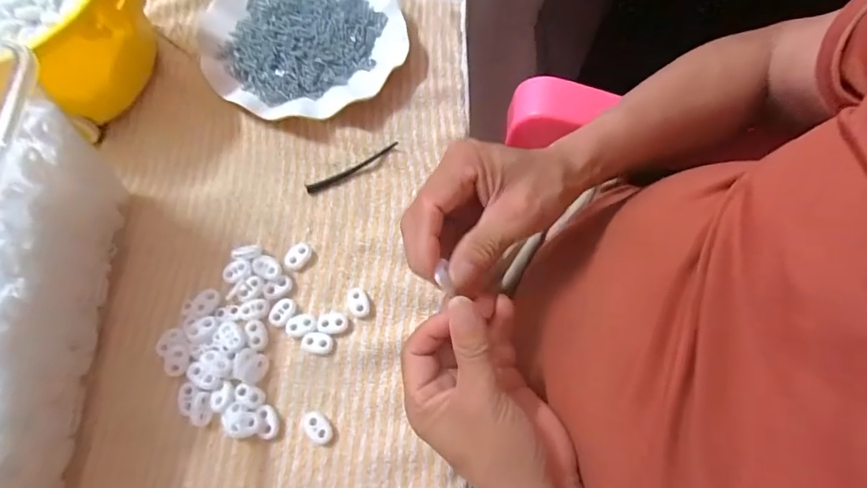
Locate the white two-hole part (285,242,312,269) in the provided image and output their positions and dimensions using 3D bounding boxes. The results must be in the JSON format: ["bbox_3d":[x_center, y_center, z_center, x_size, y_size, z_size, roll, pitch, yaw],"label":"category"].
[{"bbox_3d":[-0.106,0.009,0.364,0.017,0.006,0.023,32,71,12],"label":"white two-hole part"}]

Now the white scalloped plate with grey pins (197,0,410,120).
[{"bbox_3d":[-0.122,-0.198,0.436,0.179,0.022,0.174,0,68,-1],"label":"white scalloped plate with grey pins"}]

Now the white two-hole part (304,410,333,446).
[{"bbox_3d":[-0.080,0.127,0.318,0.015,0.006,0.024,-39,73,-15],"label":"white two-hole part"}]

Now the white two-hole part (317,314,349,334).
[{"bbox_3d":[-0.075,0.059,0.344,0.022,0.004,0.015,-1,68,-1],"label":"white two-hole part"}]

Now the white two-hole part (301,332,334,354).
[{"bbox_3d":[-0.085,0.072,0.339,0.024,0.006,0.014,8,68,3],"label":"white two-hole part"}]

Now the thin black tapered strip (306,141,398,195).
[{"bbox_3d":[-0.068,-0.064,0.392,0.084,0.009,0.008,-26,70,-11],"label":"thin black tapered strip"}]

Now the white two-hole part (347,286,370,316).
[{"bbox_3d":[-0.057,0.044,0.352,0.015,0.005,0.024,-22,70,-9],"label":"white two-hole part"}]

